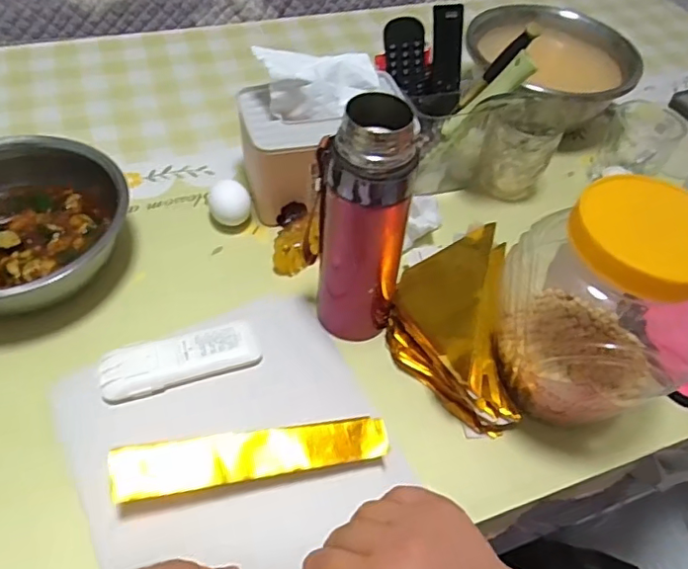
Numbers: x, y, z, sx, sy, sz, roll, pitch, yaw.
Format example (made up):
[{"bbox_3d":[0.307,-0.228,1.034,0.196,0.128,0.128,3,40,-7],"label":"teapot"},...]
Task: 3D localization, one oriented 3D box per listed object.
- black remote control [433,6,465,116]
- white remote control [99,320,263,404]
[{"bbox_3d":[0.114,-0.246,0.621,0.034,0.110,0.015,-6,21,-11],"label":"black remote control"},{"bbox_3d":[-0.132,0.061,0.461,0.124,0.012,0.045,-11,54,-15],"label":"white remote control"}]

